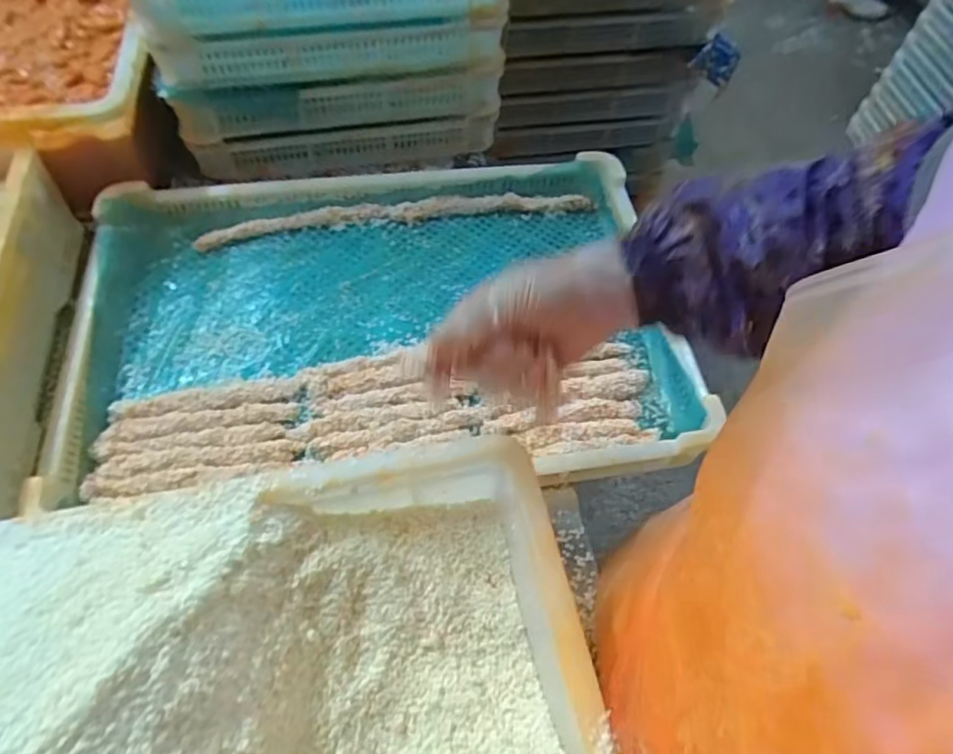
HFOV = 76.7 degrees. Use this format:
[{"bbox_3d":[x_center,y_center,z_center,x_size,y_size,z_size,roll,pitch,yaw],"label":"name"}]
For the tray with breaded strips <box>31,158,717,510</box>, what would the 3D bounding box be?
[{"bbox_3d":[-0.110,-0.065,0.639,0.615,0.070,0.401,-3,57,-5],"label":"tray with breaded strips"}]

